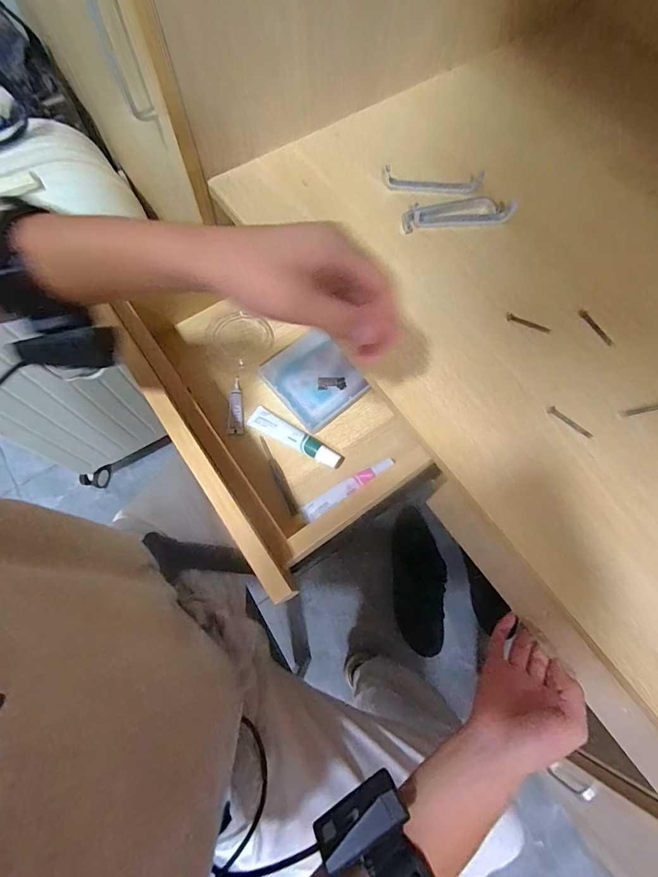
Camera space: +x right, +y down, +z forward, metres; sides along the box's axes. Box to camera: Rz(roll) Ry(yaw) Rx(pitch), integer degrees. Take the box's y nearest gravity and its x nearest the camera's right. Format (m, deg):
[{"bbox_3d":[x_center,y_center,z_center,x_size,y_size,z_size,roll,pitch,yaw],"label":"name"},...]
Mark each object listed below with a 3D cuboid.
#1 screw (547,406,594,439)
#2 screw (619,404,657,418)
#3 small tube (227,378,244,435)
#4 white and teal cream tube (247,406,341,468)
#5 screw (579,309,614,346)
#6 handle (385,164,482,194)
[{"bbox_3d":[0.204,-0.014,0.349,0.041,0.004,0.007,37,74,12],"label":"screw"},{"bbox_3d":[0.269,-0.024,0.353,0.042,0.004,0.007,-10,70,-5],"label":"screw"},{"bbox_3d":[-0.112,-0.039,0.501,0.018,0.007,0.071,-1,70,-1],"label":"small tube"},{"bbox_3d":[-0.040,-0.003,0.484,0.116,0.014,0.026,28,72,9],"label":"white and teal cream tube"},{"bbox_3d":[0.246,-0.101,0.381,0.007,0.004,0.041,-30,73,-11],"label":"screw"},{"bbox_3d":[0.109,-0.272,0.438,0.103,0.010,0.021,5,70,1],"label":"handle"}]

